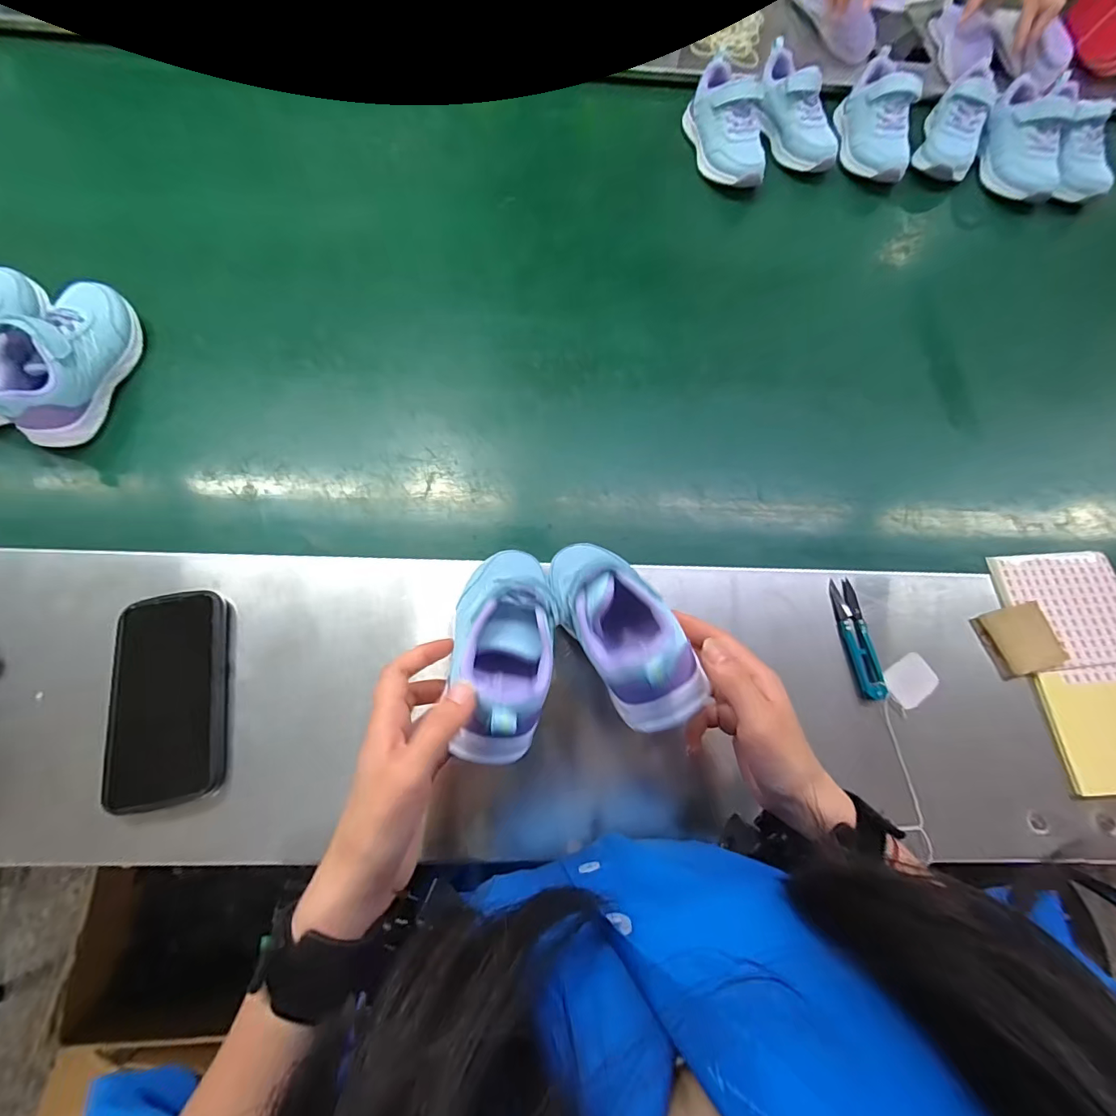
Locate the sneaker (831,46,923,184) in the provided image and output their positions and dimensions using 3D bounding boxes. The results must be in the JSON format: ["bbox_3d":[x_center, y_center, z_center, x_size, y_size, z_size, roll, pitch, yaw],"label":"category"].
[{"bbox_3d":[0.455,-0.631,0.694,0.083,0.088,0.164,1,70,-3],"label":"sneaker"}]

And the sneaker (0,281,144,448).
[{"bbox_3d":[-0.478,-0.195,0.484,0.075,0.084,0.177,13,70,2],"label":"sneaker"}]

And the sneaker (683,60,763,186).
[{"bbox_3d":[0.232,-0.596,0.664,0.067,0.083,0.151,-11,71,-7],"label":"sneaker"}]

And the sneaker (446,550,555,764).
[{"bbox_3d":[-0.037,0.053,0.343,0.068,0.063,0.163,2,44,-3],"label":"sneaker"}]

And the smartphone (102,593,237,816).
[{"bbox_3d":[-0.311,0.110,0.387,0.082,0.018,0.161,-9,72,-7],"label":"smartphone"}]

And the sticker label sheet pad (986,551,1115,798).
[{"bbox_3d":[0.491,0.096,0.443,0.123,0.010,0.213,-3,69,-3],"label":"sticker label sheet pad"}]

